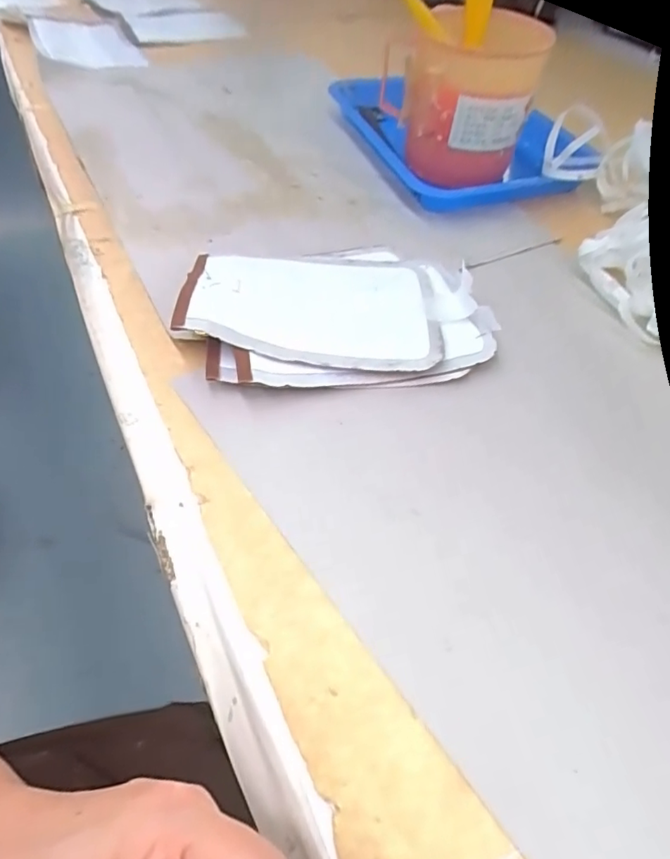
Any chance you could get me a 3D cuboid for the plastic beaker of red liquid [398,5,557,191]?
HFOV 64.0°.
[{"bbox_3d":[0.124,-0.321,0.523,0.126,0.121,0.112,15,53,8],"label":"plastic beaker of red liquid"}]

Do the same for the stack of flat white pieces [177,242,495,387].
[{"bbox_3d":[0.000,-0.095,0.394,0.214,0.031,0.151,-5,53,-7],"label":"stack of flat white pieces"}]

